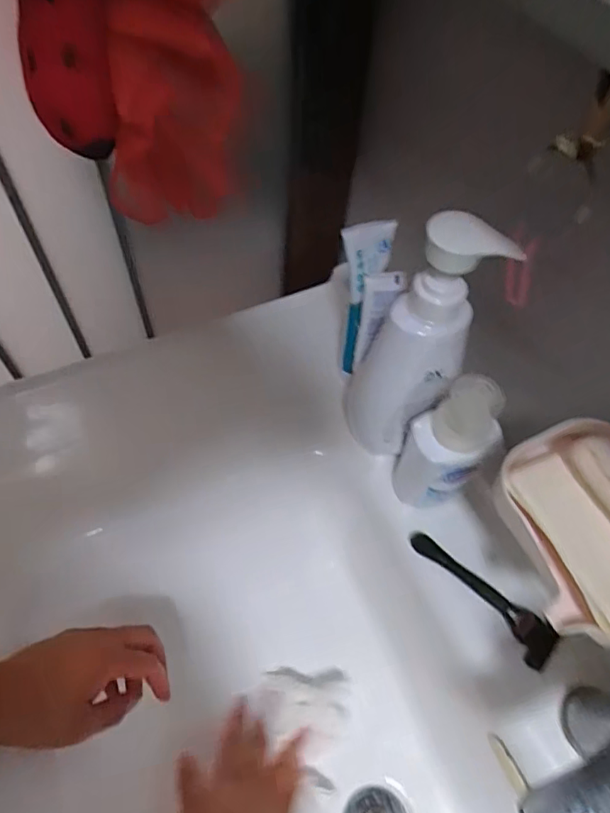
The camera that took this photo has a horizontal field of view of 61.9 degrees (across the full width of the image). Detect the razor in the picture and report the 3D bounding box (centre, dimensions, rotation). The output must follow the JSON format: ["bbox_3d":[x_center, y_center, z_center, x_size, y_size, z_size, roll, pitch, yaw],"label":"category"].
[{"bbox_3d":[0.151,0.155,0.432,0.035,0.017,0.135,-36,65,-25],"label":"razor"}]

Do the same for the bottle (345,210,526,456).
[{"bbox_3d":[0.080,-0.043,0.417,0.088,0.257,0.068,12,56,4],"label":"bottle"}]

